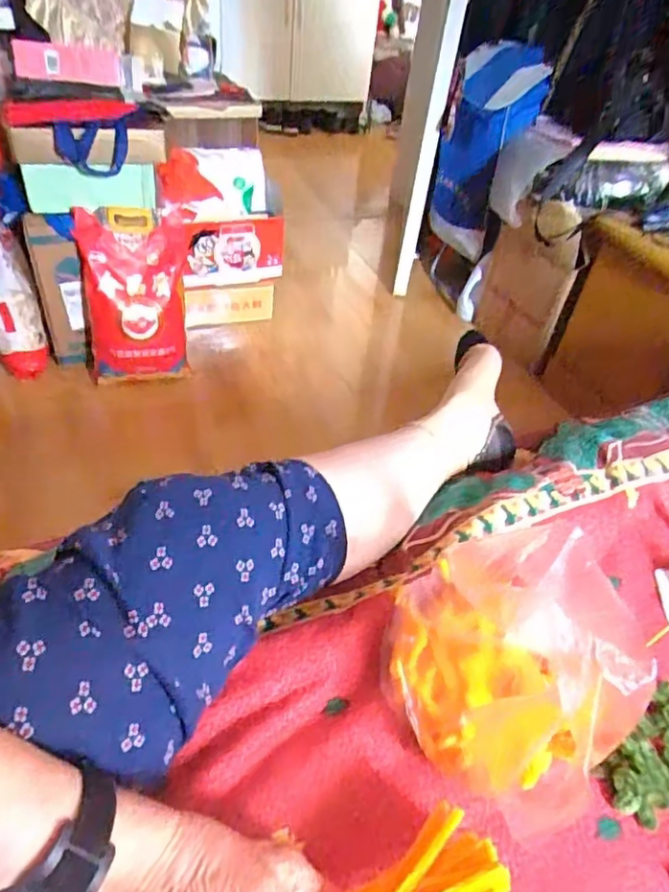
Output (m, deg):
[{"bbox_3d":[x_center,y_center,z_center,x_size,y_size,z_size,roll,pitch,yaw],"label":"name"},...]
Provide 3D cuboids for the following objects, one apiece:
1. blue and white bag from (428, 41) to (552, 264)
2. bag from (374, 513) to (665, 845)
[{"bbox_3d":[0.416,-0.822,1.691,0.241,0.525,0.080,16,43,10],"label":"blue and white bag"},{"bbox_3d":[0.124,0.156,0.433,0.120,0.167,0.190,-19,49,-27],"label":"bag"}]

